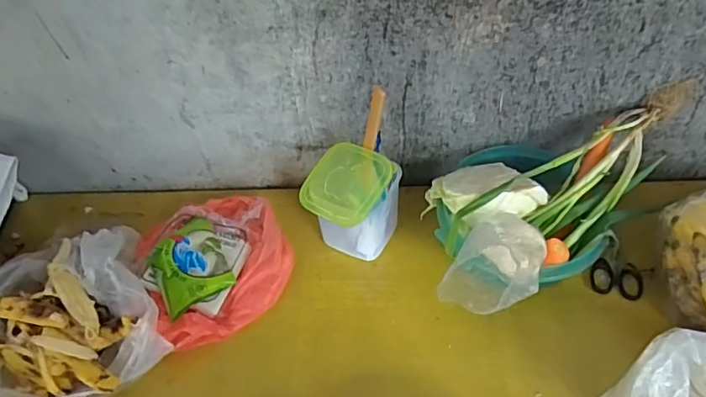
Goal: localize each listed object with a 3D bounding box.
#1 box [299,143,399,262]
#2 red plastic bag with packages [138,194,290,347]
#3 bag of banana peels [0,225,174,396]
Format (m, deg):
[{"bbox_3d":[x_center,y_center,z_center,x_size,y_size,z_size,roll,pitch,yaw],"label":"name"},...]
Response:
[{"bbox_3d":[-0.005,0.011,0.647,0.095,0.124,0.095,21,57,19],"label":"box"},{"bbox_3d":[-0.168,0.069,0.647,0.170,0.070,0.177,-28,55,-16],"label":"red plastic bag with packages"},{"bbox_3d":[-0.327,0.129,0.591,0.198,0.094,0.199,-24,54,-13],"label":"bag of banana peels"}]

